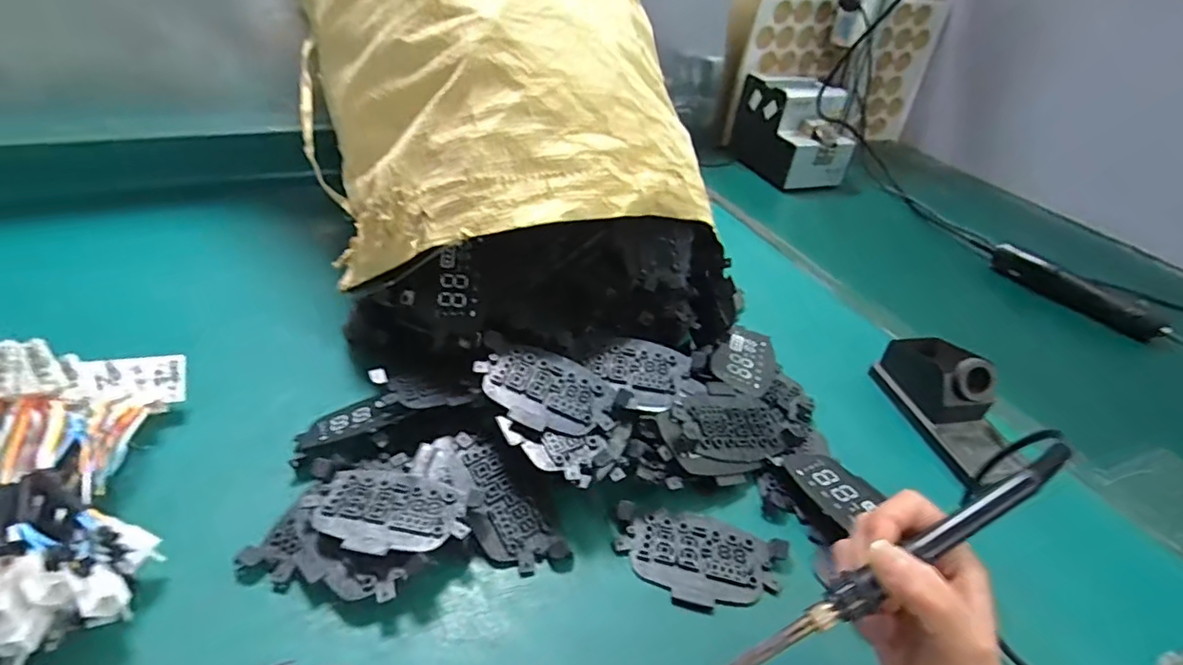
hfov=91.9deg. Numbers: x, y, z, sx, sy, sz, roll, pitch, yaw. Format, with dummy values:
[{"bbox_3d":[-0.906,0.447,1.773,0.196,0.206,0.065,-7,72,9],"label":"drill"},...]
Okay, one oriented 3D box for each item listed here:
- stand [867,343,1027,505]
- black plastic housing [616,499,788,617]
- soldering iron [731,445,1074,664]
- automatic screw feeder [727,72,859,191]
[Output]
[{"bbox_3d":[0.330,0.059,0.516,0.065,0.070,0.158,-3,38,-10],"label":"stand"},{"bbox_3d":[0.075,0.157,0.400,0.118,0.009,0.068,9,37,5],"label":"black plastic housing"},{"bbox_3d":[0.150,0.114,0.280,0.205,0.014,0.016,-30,45,-4],"label":"soldering iron"},{"bbox_3d":[0.357,-0.359,1.003,0.138,0.140,0.196,-11,40,-19],"label":"automatic screw feeder"}]

